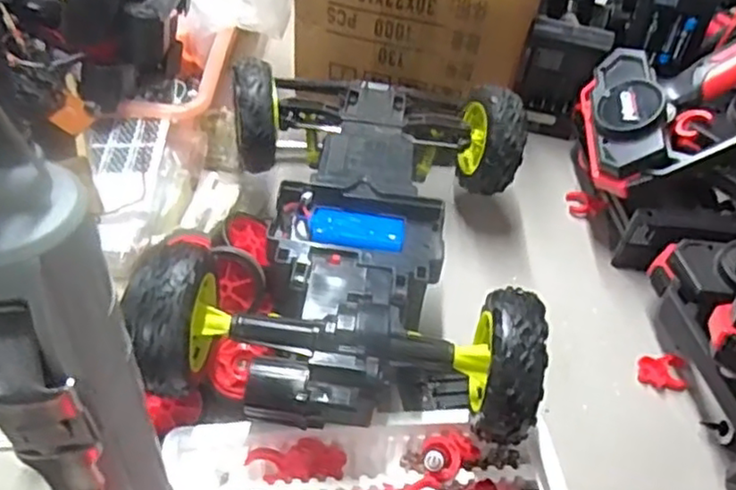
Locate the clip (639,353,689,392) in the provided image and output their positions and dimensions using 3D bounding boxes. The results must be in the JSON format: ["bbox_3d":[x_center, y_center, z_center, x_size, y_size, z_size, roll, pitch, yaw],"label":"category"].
[{"bbox_3d":[0.235,0.098,0.536,0.035,0.015,0.031,14,47,6],"label":"clip"}]

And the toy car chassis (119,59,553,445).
[{"bbox_3d":[-0.005,-0.018,0.514,0.239,0.102,0.338,9,46,1],"label":"toy car chassis"}]

